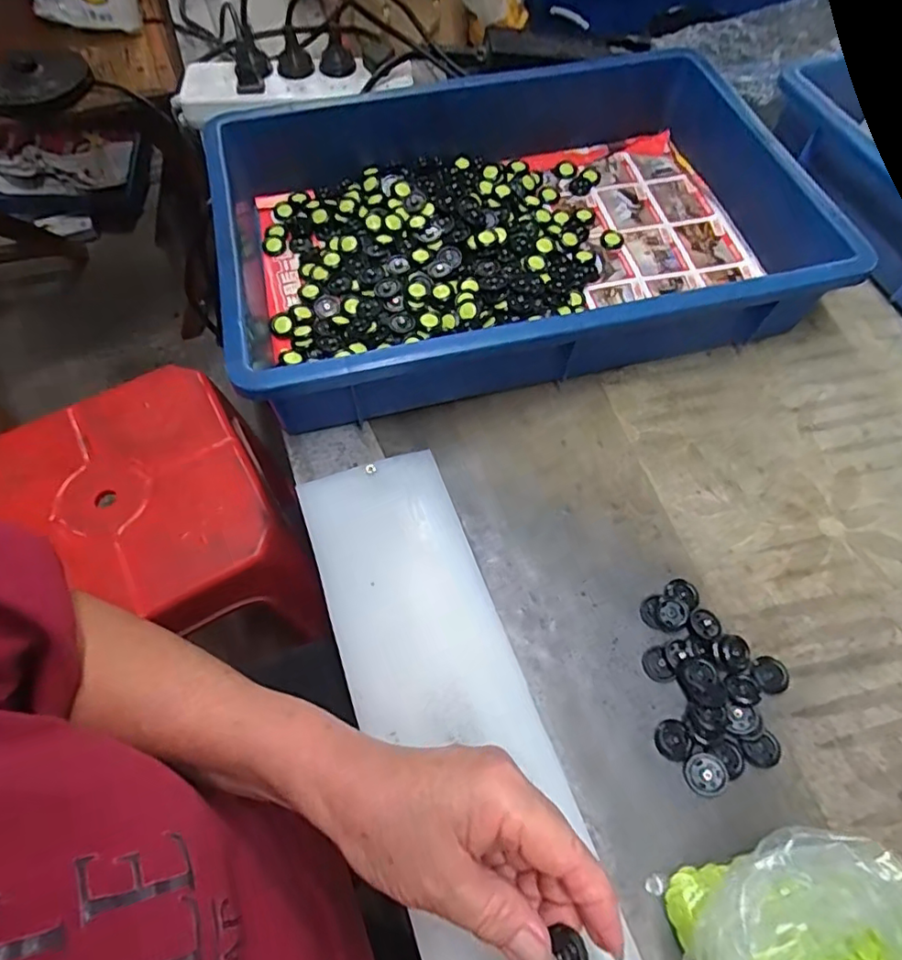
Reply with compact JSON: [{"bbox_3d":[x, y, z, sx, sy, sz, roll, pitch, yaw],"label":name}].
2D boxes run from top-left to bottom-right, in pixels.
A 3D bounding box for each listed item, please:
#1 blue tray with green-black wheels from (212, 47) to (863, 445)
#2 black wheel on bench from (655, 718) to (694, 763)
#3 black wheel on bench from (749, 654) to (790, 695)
[{"bbox_3d":[0.041,-0.198,0.457,0.420,0.089,0.286,-13,63,-6],"label":"blue tray with green-black wheels"},{"bbox_3d":[0.121,0.142,0.312,0.018,0.005,0.020,-22,64,-11],"label":"black wheel on bench"},{"bbox_3d":[0.181,0.111,0.325,0.022,0.006,0.020,0,62,0],"label":"black wheel on bench"}]

